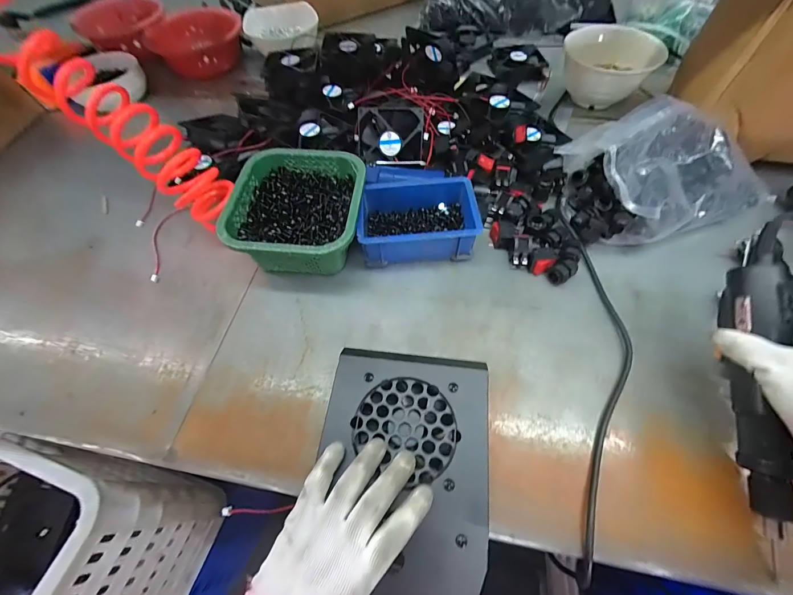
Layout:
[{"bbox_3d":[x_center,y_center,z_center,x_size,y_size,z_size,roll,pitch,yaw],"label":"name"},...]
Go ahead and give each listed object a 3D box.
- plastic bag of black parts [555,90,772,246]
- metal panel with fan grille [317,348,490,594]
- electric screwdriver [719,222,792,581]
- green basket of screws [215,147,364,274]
[{"bbox_3d":[0.347,-0.158,0.405,0.246,0.095,0.145,-8,59,-2],"label":"plastic bag of black parts"},{"bbox_3d":[0.006,0.144,0.297,0.147,0.016,0.194,5,59,6],"label":"metal panel with fan grille"},{"bbox_3d":[0.313,0.076,0.288,0.031,0.038,0.266,4,84,5],"label":"electric screwdriver"},{"bbox_3d":[-0.118,-0.097,0.425,0.150,0.087,0.176,0,59,3],"label":"green basket of screws"}]

